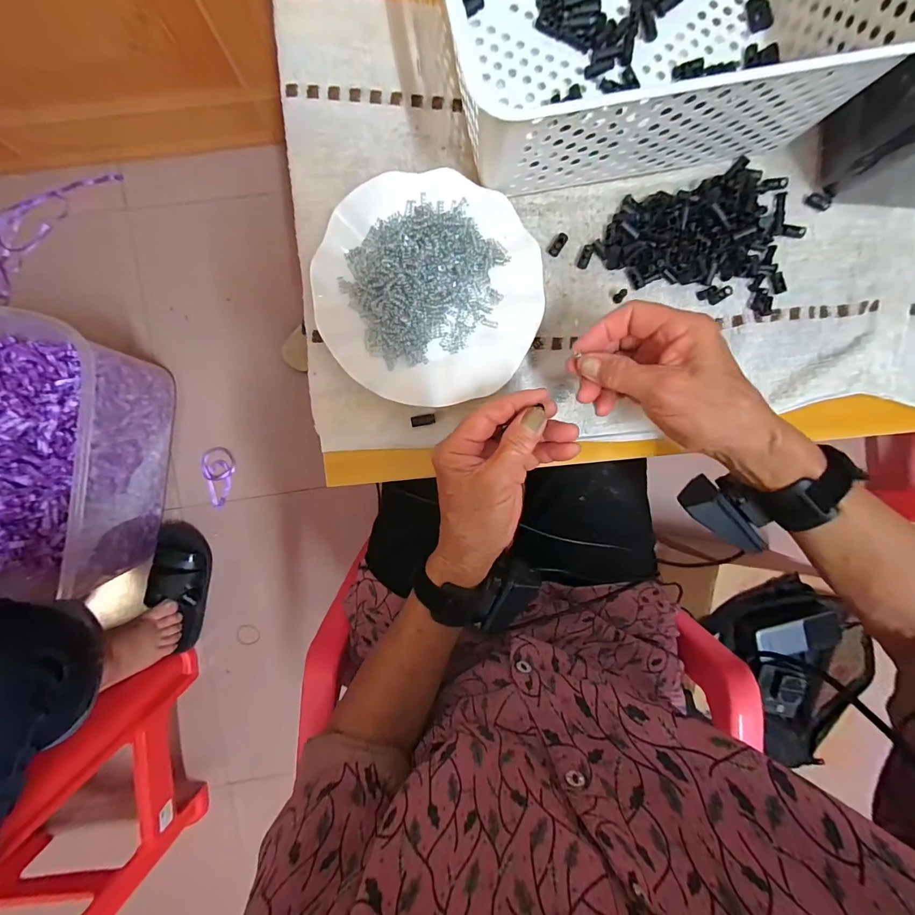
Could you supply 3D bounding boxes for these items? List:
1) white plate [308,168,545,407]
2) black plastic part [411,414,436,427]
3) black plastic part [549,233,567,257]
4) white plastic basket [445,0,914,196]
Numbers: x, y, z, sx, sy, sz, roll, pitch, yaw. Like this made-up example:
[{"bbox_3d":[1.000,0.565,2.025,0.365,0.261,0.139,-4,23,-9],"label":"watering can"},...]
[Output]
[{"bbox_3d":[-0.023,-0.136,0.346,0.177,0.027,0.179,0,92,-5],"label":"white plate"},{"bbox_3d":[-0.030,-0.032,0.361,0.021,0.008,0.009,-11,93,-5],"label":"black plastic part"},{"bbox_3d":[0.088,-0.186,0.362,0.009,0.006,0.020,31,103,-5],"label":"black plastic part"},{"bbox_3d":[0.137,-0.332,0.299,0.307,0.113,0.202,-12,93,-5],"label":"white plastic basket"}]

